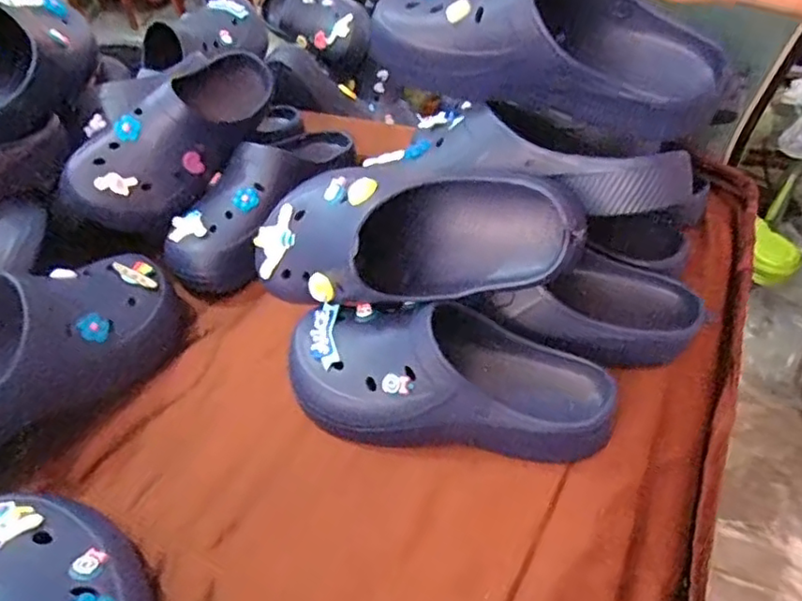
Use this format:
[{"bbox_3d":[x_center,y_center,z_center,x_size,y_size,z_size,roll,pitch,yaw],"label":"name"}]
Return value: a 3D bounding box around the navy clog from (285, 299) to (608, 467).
[{"bbox_3d":[0.036,0.053,0.482,0.254,0.081,0.109,5,45,12],"label":"navy clog"}]

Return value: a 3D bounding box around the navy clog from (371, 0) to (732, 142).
[{"bbox_3d":[0.105,-0.193,0.470,0.266,0.092,0.090,16,48,22],"label":"navy clog"}]

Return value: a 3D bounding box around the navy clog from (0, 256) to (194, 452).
[{"bbox_3d":[-0.306,0.045,0.504,0.273,0.105,0.124,-37,52,-28],"label":"navy clog"}]

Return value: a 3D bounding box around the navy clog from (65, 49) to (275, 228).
[{"bbox_3d":[-0.227,-0.187,0.663,0.080,0.107,0.255,24,64,27],"label":"navy clog"}]

